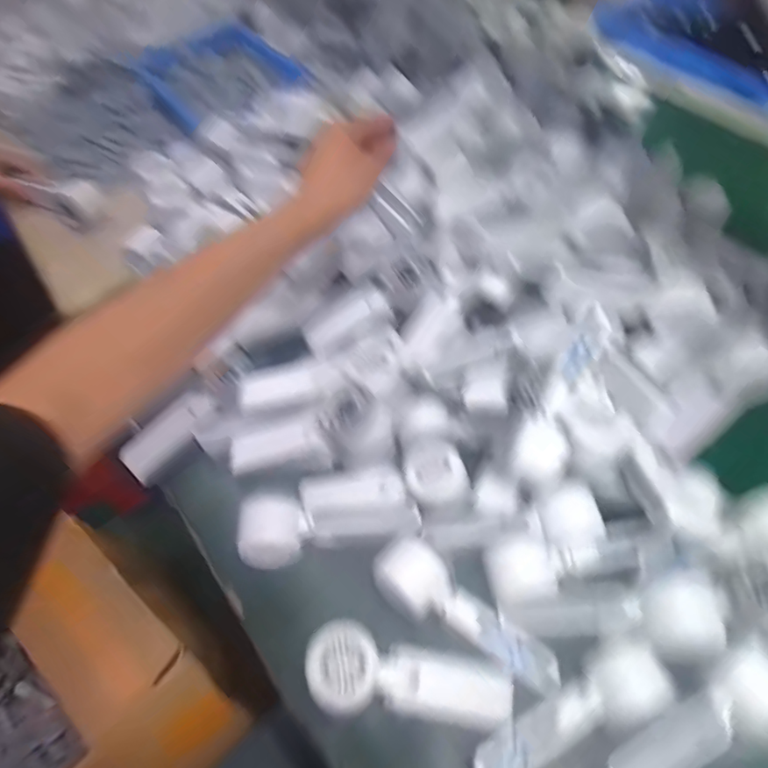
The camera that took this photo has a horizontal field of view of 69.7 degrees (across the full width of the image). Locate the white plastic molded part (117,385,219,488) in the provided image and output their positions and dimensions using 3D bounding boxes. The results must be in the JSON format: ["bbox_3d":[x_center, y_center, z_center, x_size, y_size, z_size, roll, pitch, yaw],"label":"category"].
[{"bbox_3d":[-0.229,0.052,0.588,0.045,0.022,0.111,37,78,24],"label":"white plastic molded part"}]

